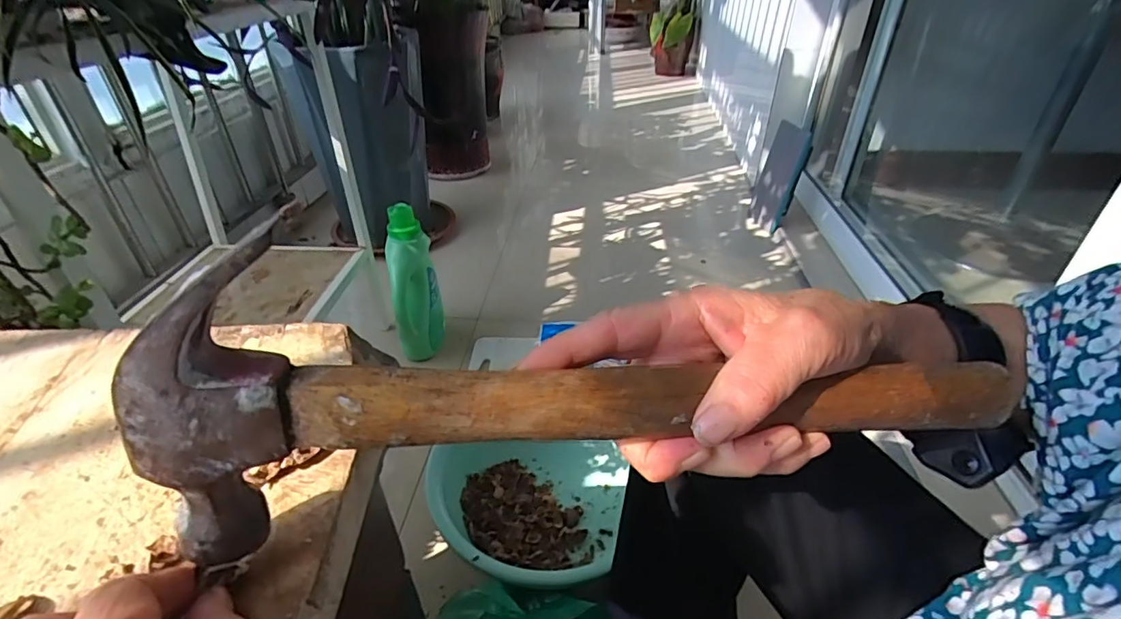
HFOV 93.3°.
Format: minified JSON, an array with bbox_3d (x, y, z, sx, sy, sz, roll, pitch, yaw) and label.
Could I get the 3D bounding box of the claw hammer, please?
[{"bbox_3d":[0.023,0.032,0.191,0.311,0.117,0.025,1,33,-11],"label":"claw hammer"}]

